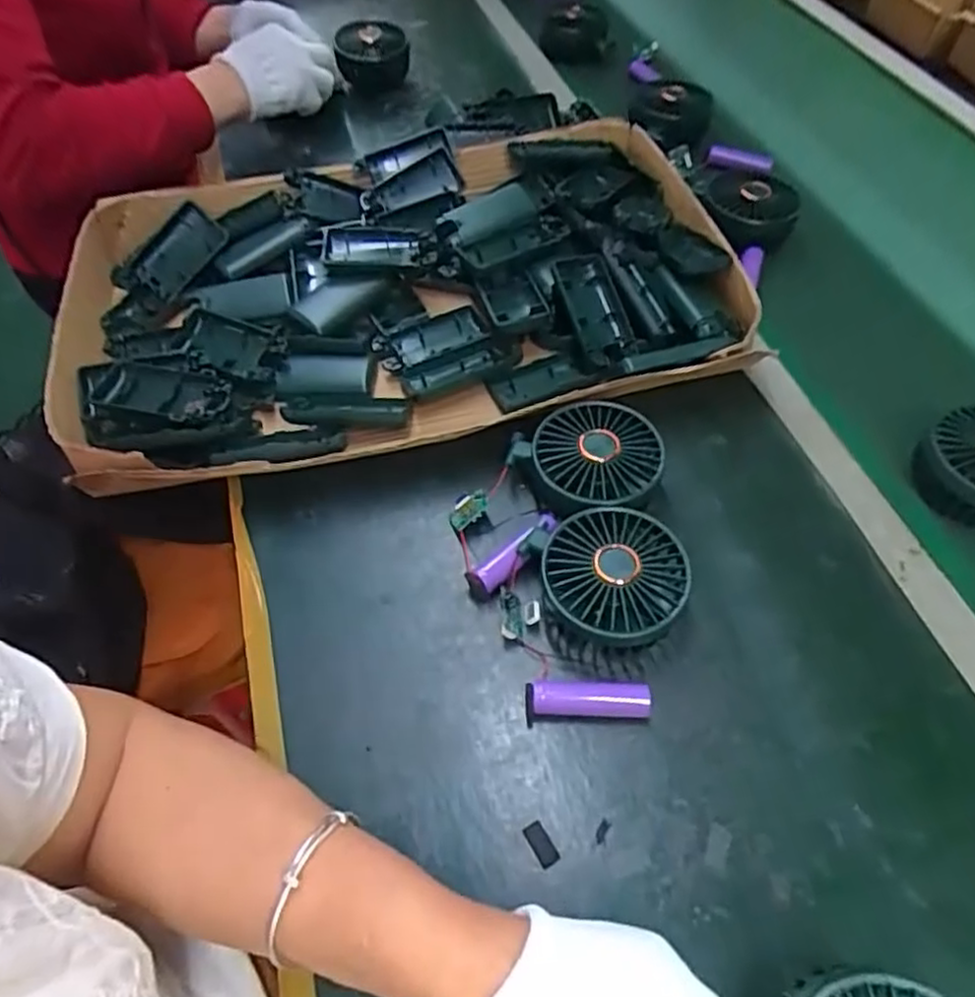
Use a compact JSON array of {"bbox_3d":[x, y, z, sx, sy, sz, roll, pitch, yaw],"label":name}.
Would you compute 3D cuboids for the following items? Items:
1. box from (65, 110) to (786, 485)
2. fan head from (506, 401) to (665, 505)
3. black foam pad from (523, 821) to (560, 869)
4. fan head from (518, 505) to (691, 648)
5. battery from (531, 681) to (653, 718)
[{"bbox_3d":[-0.065,-0.180,0.587,0.540,0.061,0.336,-13,56,-6],"label":"box"},{"bbox_3d":[0.072,-0.025,0.477,0.083,0.042,0.085,-1,55,2],"label":"fan head"},{"bbox_3d":[0.028,0.181,0.364,0.010,0.004,0.022,-27,58,-15],"label":"black foam pad"},{"bbox_3d":[0.075,0.052,0.427,0.087,0.046,0.087,-1,55,2],"label":"fan head"},{"bbox_3d":[0.059,0.116,0.401,0.066,0.017,0.018,0,55,3],"label":"battery"}]

